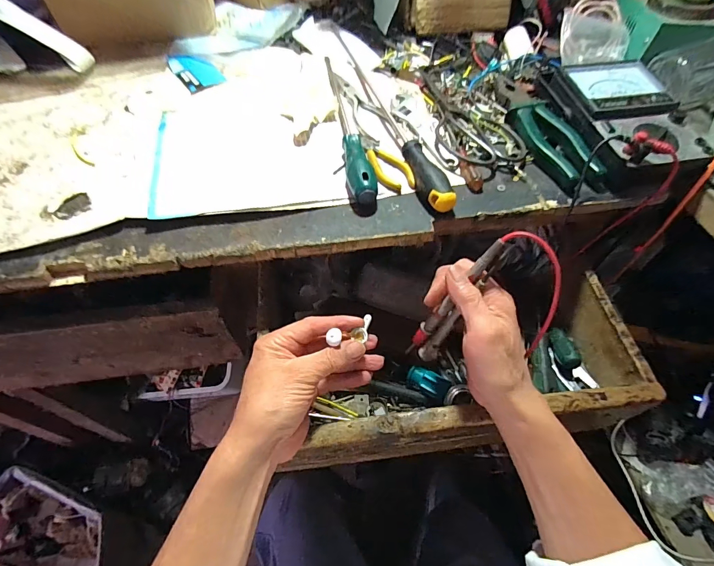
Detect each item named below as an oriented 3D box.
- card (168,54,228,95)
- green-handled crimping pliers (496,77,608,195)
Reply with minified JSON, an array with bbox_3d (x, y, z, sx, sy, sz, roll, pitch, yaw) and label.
[{"bbox_3d":[-0.231,-0.300,0.535,0.054,0.004,0.100,-34,65,-20],"label":"card"},{"bbox_3d":[0.222,-0.182,0.447,0.055,0.026,0.193,-11,59,-8],"label":"green-handled crimping pliers"}]

